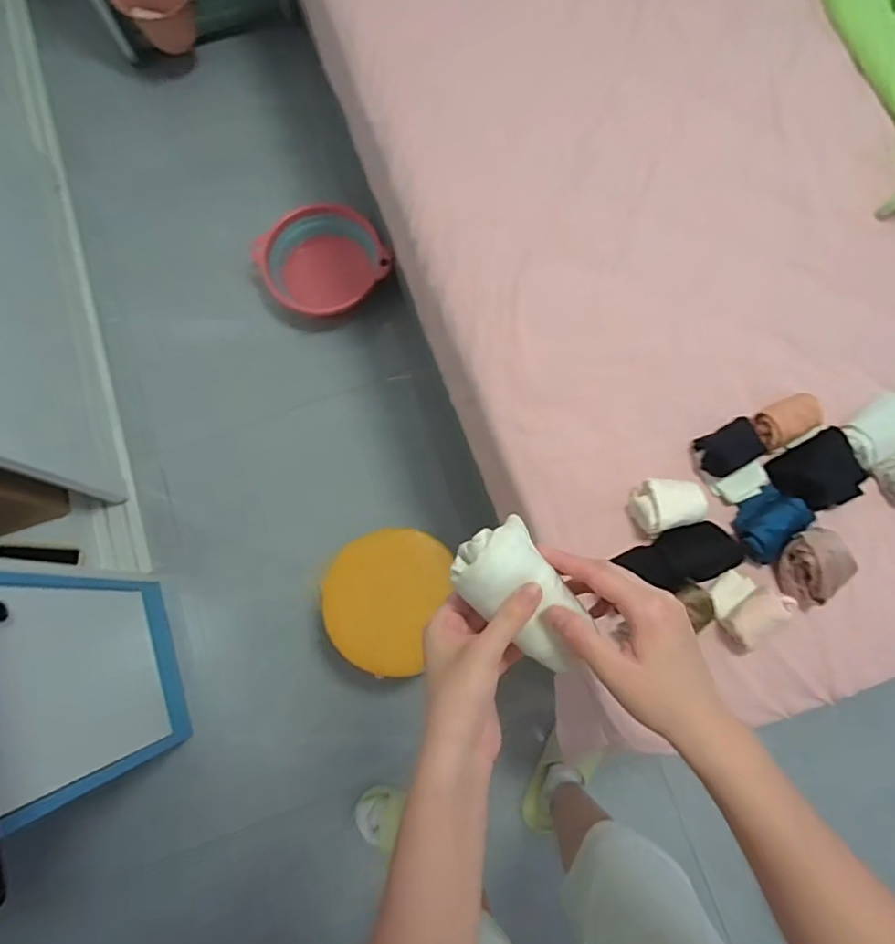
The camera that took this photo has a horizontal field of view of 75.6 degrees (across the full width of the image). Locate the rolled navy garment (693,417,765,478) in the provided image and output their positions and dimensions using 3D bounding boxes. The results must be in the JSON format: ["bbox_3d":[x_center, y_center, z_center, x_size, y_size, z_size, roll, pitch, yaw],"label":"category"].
[{"bbox_3d":[0.344,-0.028,0.705,0.071,0.033,0.055,-24,79,-6],"label":"rolled navy garment"}]

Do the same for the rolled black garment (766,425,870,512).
[{"bbox_3d":[0.447,0.003,0.689,0.086,0.044,0.085,-29,79,-7],"label":"rolled black garment"}]

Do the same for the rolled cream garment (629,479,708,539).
[{"bbox_3d":[0.262,0.038,0.687,0.084,0.044,0.065,-21,79,-5],"label":"rolled cream garment"}]

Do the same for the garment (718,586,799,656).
[{"bbox_3d":[0.347,0.166,0.649,0.086,0.044,0.052,-44,81,-9],"label":"garment"}]

